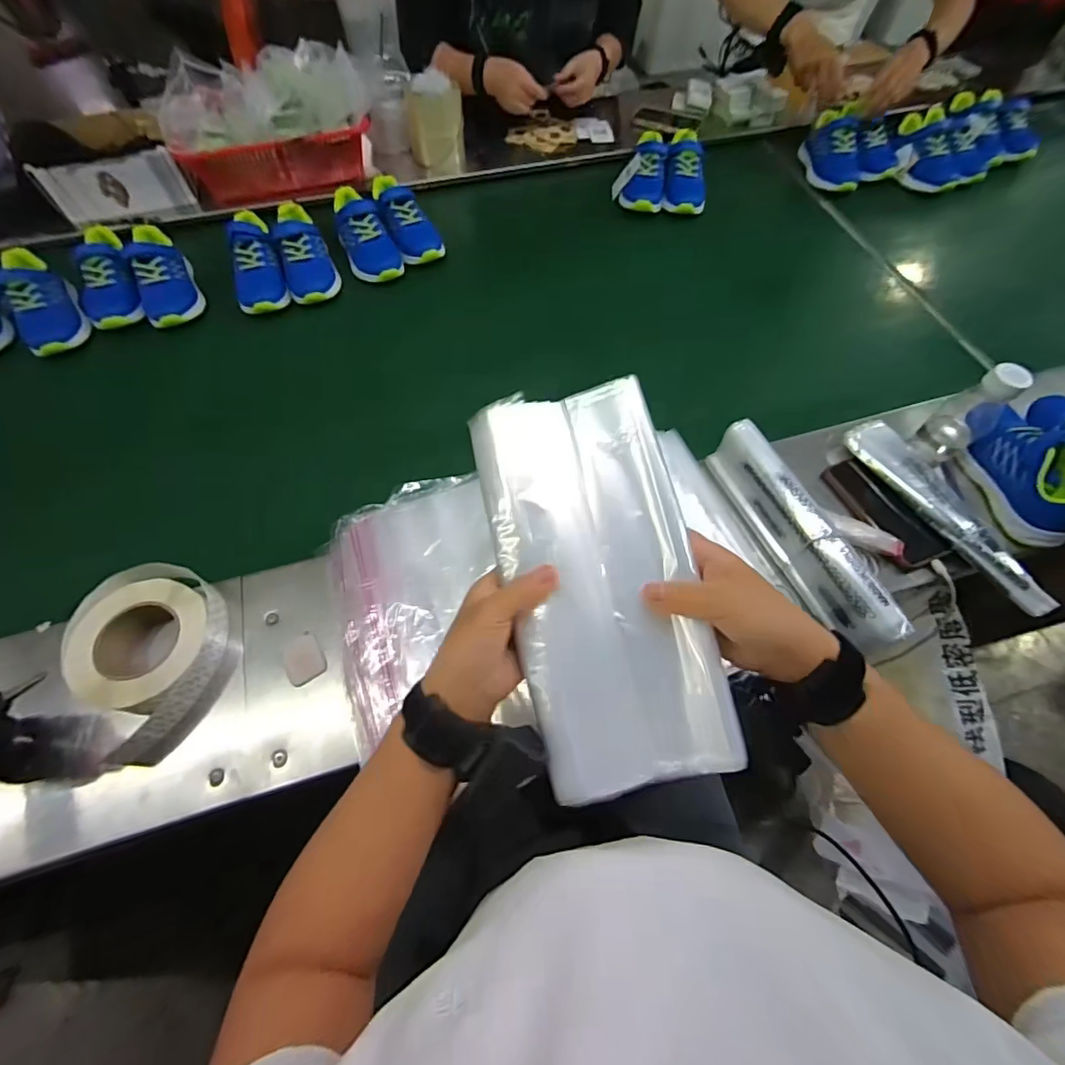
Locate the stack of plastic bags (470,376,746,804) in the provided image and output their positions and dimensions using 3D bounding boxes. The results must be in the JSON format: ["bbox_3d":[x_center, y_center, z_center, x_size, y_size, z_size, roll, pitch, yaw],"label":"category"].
[{"bbox_3d":[0.048,0.030,0.350,0.131,0.028,0.279,-11,78,-6],"label":"stack of plastic bags"}]

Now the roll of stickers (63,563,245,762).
[{"bbox_3d":[-0.399,0.124,0.530,0.152,0.063,0.191,-38,68,-18],"label":"roll of stickers"}]

